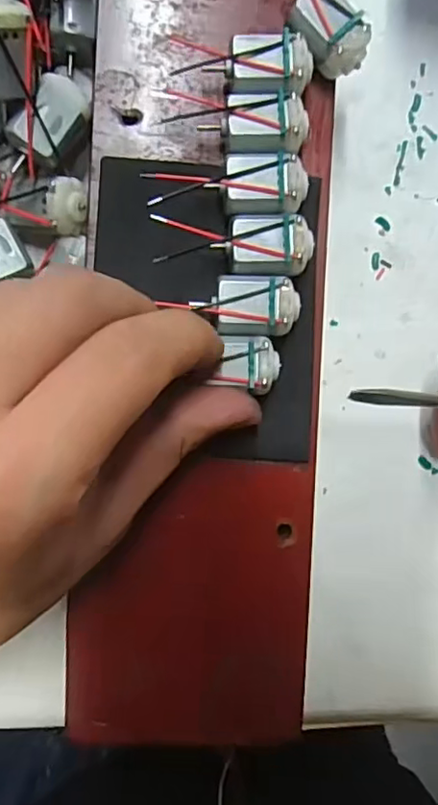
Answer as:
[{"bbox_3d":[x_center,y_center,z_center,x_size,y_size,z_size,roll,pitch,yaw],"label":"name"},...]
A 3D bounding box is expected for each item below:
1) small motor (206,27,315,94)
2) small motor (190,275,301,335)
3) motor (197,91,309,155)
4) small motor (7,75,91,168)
[{"bbox_3d":[0.013,-0.110,0.202,0.033,0.018,0.018,-7,93,-4],"label":"small motor"},{"bbox_3d":[0.009,-0.032,0.201,0.034,0.018,0.019,2,93,-6],"label":"small motor"},{"bbox_3d":[0.011,-0.091,0.202,0.033,0.018,0.018,-3,92,-5],"label":"motor"},{"bbox_3d":[-0.055,-0.093,0.198,0.016,0.013,0.028,33,89,-5],"label":"small motor"}]

